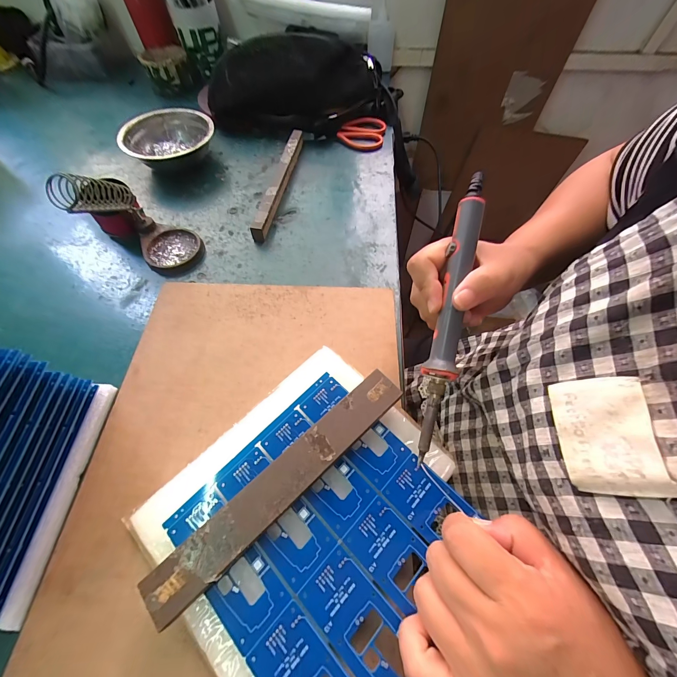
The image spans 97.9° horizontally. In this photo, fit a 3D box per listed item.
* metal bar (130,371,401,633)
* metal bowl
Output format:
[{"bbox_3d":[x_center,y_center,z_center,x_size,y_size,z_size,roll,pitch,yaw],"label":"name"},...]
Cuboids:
[{"bbox_3d":[-0.035,0.101,0.215,0.206,0.016,0.032,-39,69,-19],"label":"metal bar"},{"bbox_3d":[-0.244,-0.284,0.436,0.122,0.045,0.118,0,62,-1],"label":"metal bowl"}]

